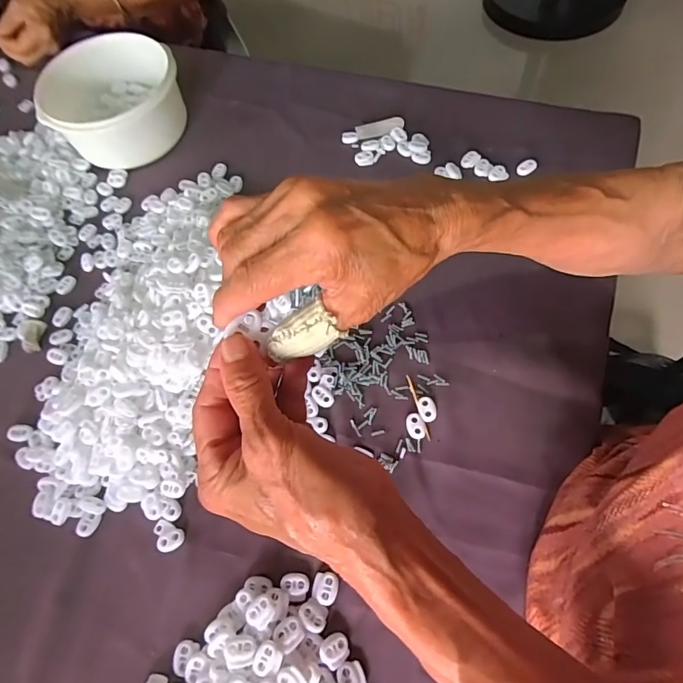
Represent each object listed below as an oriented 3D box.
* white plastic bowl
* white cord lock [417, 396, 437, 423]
[{"bbox_3d":[-0.271,-0.290,0.549,0.152,0.079,0.139,-1,65,2],"label":"white plastic bowl"},{"bbox_3d":[0.077,0.061,0.406,0.015,0.004,0.023,-13,65,-3],"label":"white cord lock"}]

